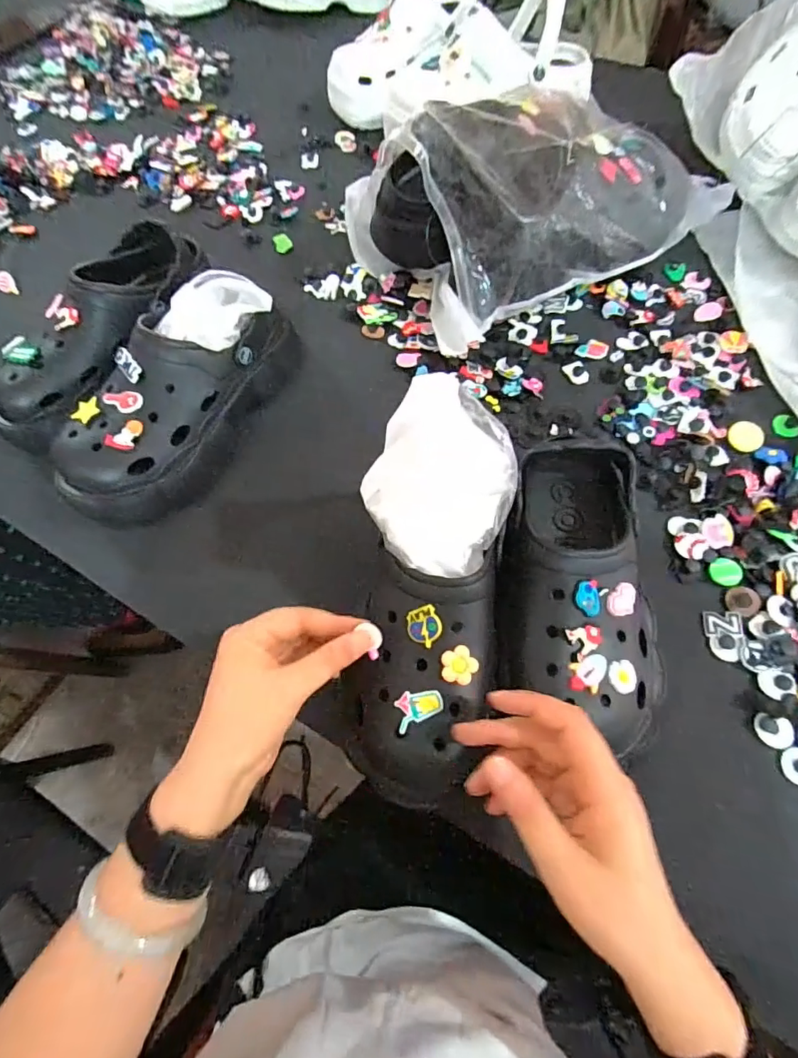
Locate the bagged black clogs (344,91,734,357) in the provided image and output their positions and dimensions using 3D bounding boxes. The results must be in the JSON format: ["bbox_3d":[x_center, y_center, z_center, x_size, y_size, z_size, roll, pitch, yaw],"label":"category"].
[{"bbox_3d":[0.143,-0.351,0.517,0.348,0.151,0.204,-27,67,-9],"label":"bagged black clogs"}]

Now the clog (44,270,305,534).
[{"bbox_3d":[-0.192,-0.118,0.452,0.097,0.105,0.254,30,70,15],"label":"clog"}]

